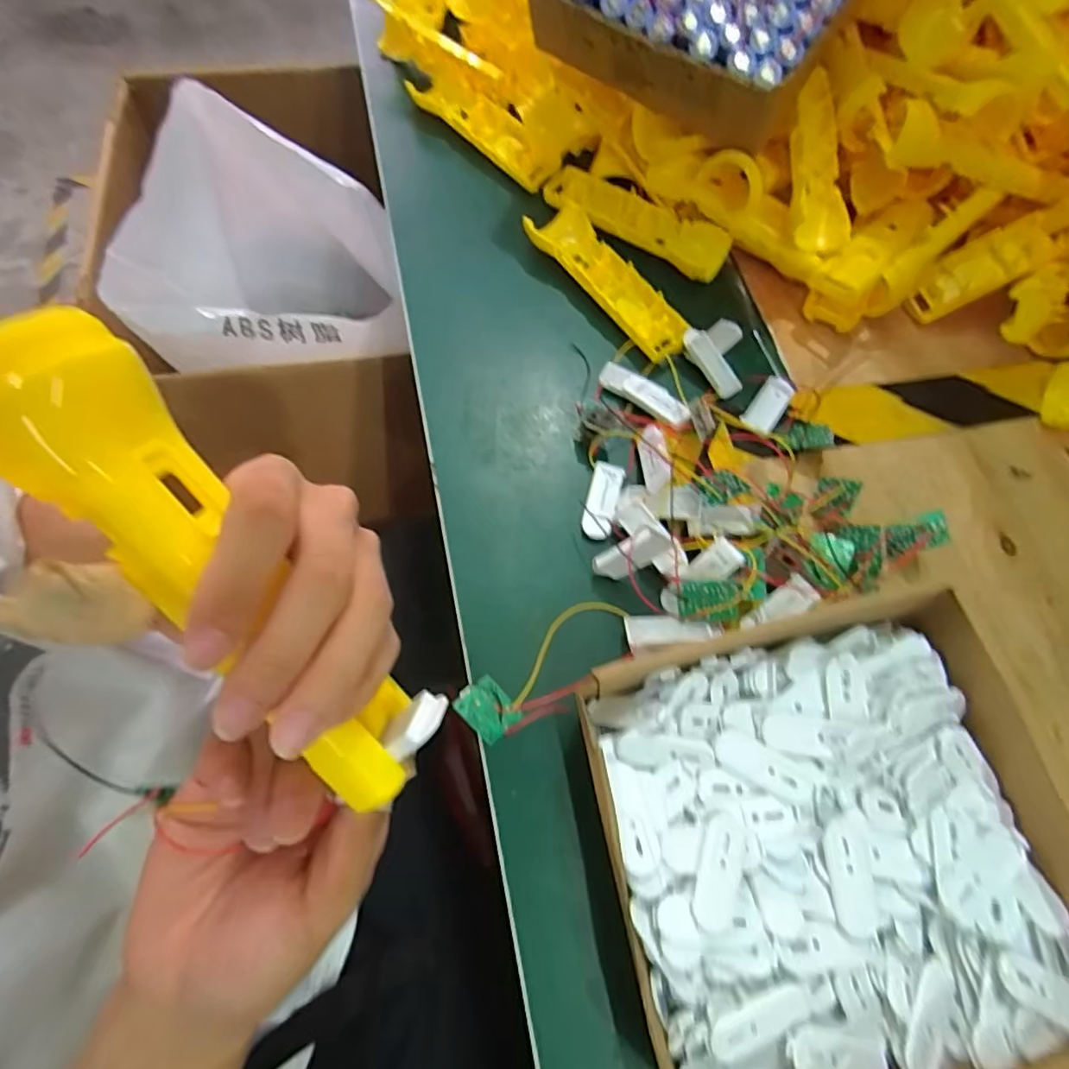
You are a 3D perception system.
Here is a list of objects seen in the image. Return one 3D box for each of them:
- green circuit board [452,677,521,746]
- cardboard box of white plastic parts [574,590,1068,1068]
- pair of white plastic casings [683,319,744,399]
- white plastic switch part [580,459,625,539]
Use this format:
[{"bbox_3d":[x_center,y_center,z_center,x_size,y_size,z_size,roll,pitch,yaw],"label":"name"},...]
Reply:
[{"bbox_3d":[-0.027,0.101,0.334,0.026,0.004,0.037,-40,102,-3],"label":"green circuit board"},{"bbox_3d":[0.146,0.155,0.291,0.216,0.066,0.207,-8,68,-8],"label":"cardboard box of white plastic parts"},{"bbox_3d":[0.151,-0.144,0.458,0.061,0.019,0.056,-38,72,-17],"label":"pair of white plastic casings"},{"bbox_3d":[0.047,-0.025,0.401,0.021,0.010,0.058,14,66,5],"label":"white plastic switch part"}]

